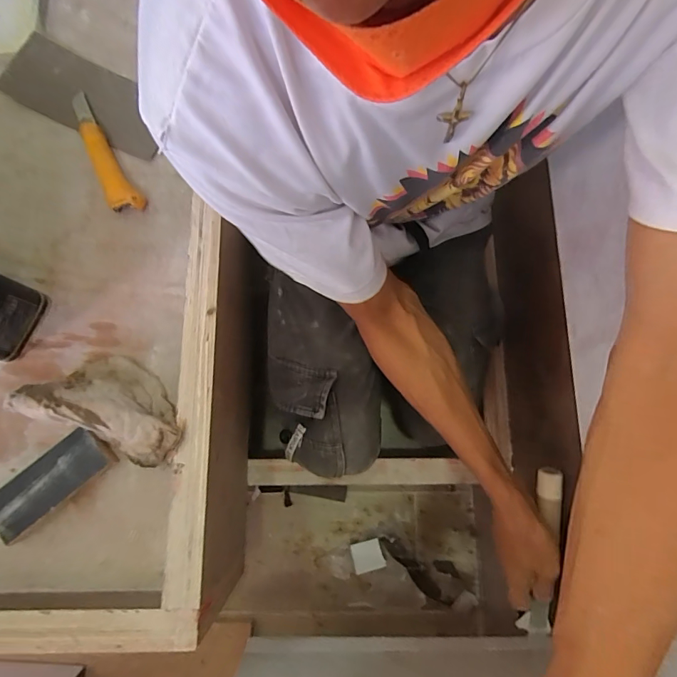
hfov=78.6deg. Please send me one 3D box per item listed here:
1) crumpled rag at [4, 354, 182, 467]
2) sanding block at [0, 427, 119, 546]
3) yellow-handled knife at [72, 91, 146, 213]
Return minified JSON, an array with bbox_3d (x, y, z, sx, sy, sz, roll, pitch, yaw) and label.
[{"bbox_3d":[-0.234,0.071,0.433,0.168,0.060,0.088,28,80,5],"label":"crumpled rag"},{"bbox_3d":[-0.300,0.151,0.435,0.127,0.026,0.052,-38,81,-7],"label":"sanding block"},{"bbox_3d":[-0.299,-0.237,0.516,0.034,0.025,0.187,-30,80,-6],"label":"yellow-handled knife"}]

